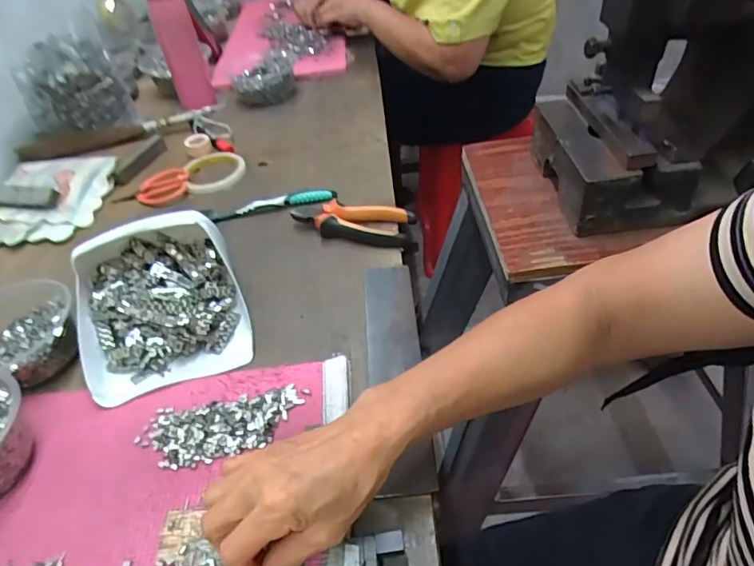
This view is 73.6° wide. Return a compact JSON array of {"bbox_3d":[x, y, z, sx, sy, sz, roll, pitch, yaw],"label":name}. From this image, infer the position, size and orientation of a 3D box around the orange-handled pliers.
[{"bbox_3d":[-0.027,-0.072,0.605,0.165,0.026,0.059,12,47,22],"label":"orange-handled pliers"}]

